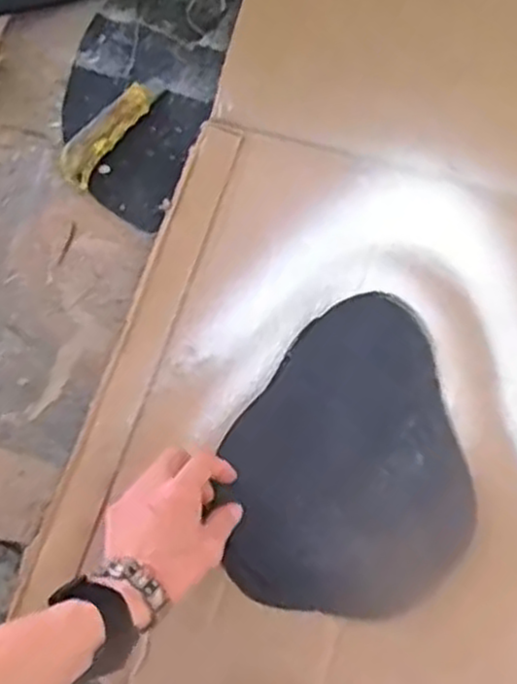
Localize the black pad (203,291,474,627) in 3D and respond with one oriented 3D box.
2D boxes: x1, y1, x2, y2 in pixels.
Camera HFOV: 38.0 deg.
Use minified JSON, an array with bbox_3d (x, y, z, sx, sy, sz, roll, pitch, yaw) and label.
[{"bbox_3d":[0.070,0.093,0.651,0.196,0.028,0.264,-7,69,-3],"label":"black pad"}]

